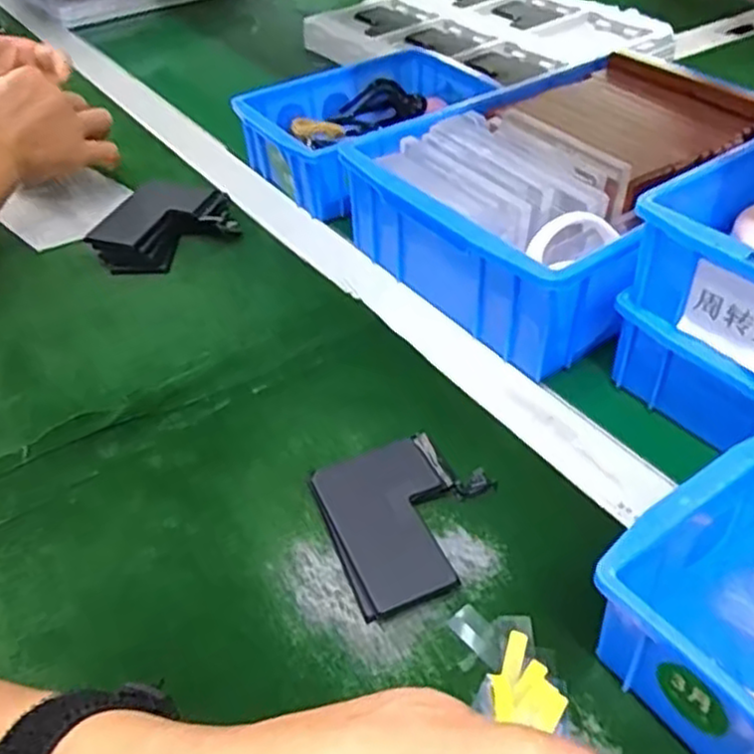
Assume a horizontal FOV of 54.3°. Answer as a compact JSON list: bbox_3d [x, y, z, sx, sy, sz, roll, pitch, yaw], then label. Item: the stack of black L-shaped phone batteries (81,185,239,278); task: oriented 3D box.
[{"bbox_3d":[-0.158,-0.111,0.557,0.087,0.033,0.090,12,45,15],"label":"stack of black L-shaped phone batteries"}]

